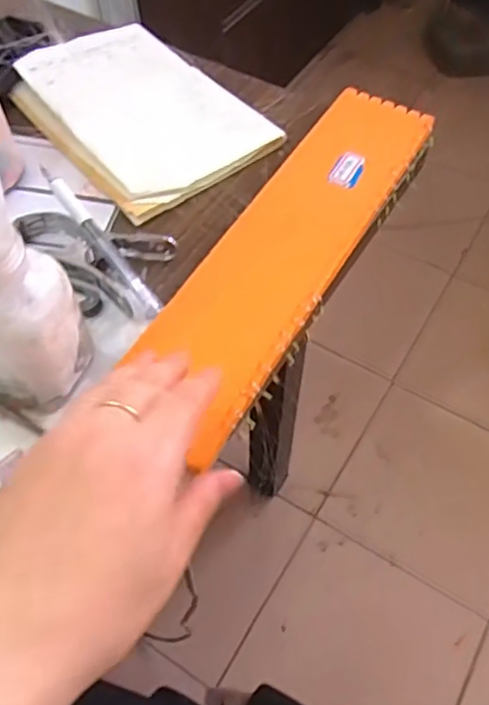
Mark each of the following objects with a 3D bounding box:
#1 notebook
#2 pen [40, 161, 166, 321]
[{"bbox_3d":[-0.087,-0.205,0.508,0.146,0.024,0.210,-35,64,-20],"label":"notebook"},{"bbox_3d":[-0.099,-0.078,0.416,0.012,0.010,0.134,-36,82,-20],"label":"pen"}]

